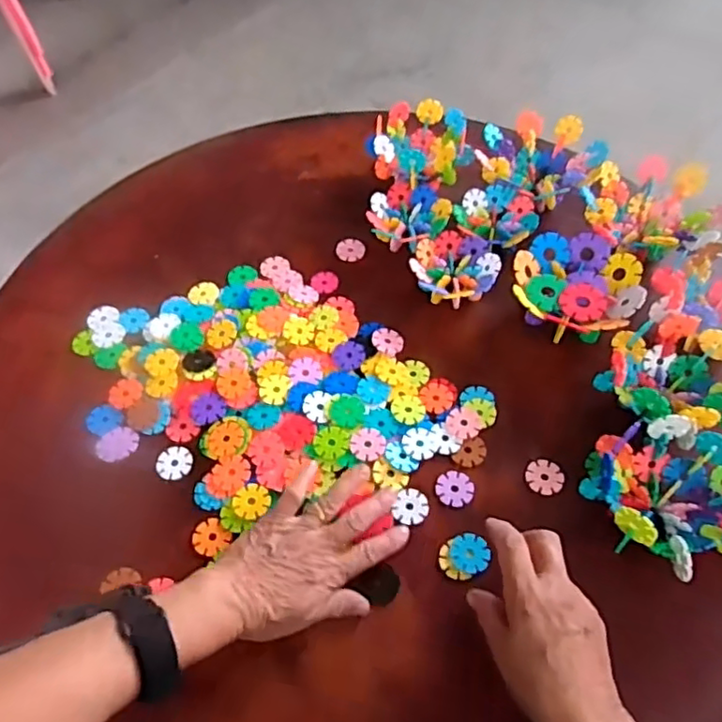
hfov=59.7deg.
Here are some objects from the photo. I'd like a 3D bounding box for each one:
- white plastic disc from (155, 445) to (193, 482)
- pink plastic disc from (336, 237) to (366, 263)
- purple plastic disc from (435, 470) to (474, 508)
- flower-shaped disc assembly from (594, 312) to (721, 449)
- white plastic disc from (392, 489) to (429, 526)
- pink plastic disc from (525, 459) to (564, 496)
[{"bbox_3d":[-0.168,0.091,0.565,0.032,0.004,0.033,4,57,6],"label":"white plastic disc"},{"bbox_3d":[-0.012,-0.127,0.717,0.033,0.005,0.033,-2,57,2],"label":"pink plastic disc"},{"bbox_3d":[0.081,0.110,0.546,0.031,0.004,0.033,-2,57,2],"label":"purple plastic disc"},{"bbox_3d":[0.274,0.021,0.558,0.107,0.079,0.113,-2,57,2],"label":"flower-shaped disc assembly"},{"bbox_3d":[0.044,0.124,0.537,0.028,0.004,0.030,-2,57,2],"label":"white plastic disc"},{"bbox_3d":[0.161,0.101,0.549,0.031,0.004,0.031,-2,57,2],"label":"pink plastic disc"}]

